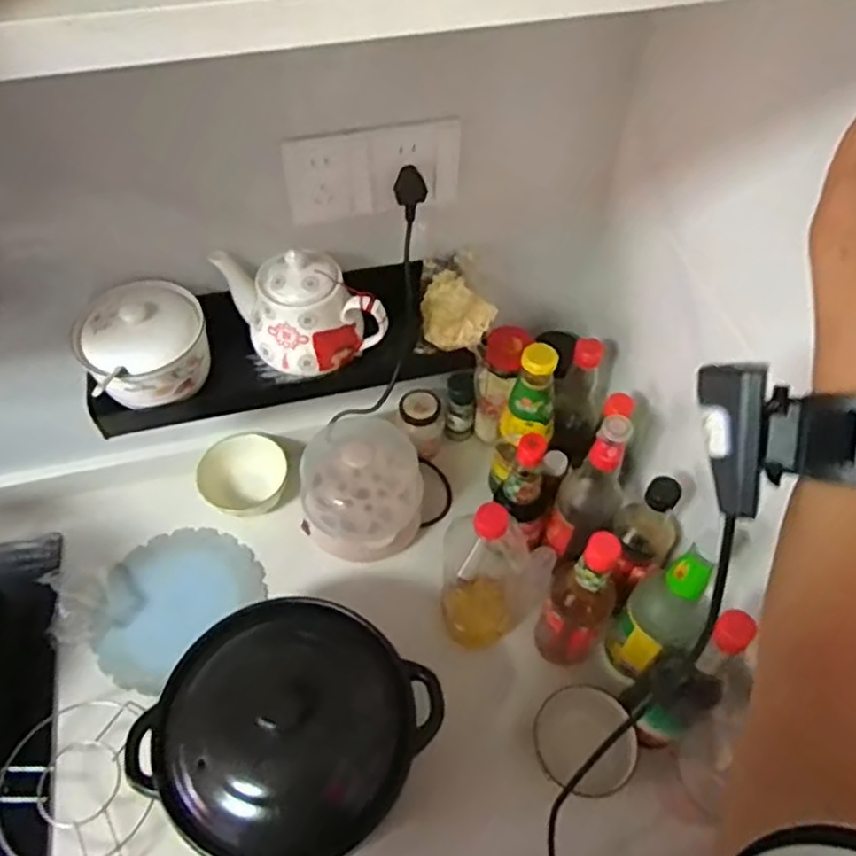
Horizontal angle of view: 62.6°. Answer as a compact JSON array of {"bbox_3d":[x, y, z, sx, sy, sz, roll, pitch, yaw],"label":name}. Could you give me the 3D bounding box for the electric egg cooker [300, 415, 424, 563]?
[{"bbox_3d":[-0.082,0.079,0.882,0.145,0.111,0.143,-1,54,-1],"label":"electric egg cooker"}]

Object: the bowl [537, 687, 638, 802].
[{"bbox_3d":[0.161,0.321,0.721,0.101,0.033,0.098,34,60,22],"label":"bowl"}]

